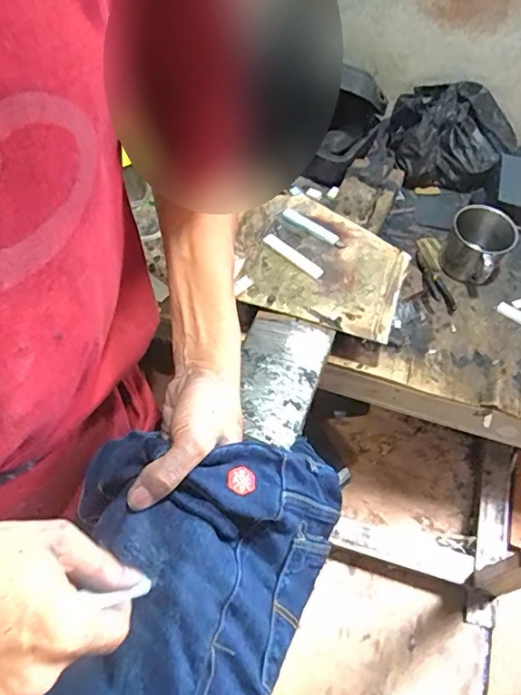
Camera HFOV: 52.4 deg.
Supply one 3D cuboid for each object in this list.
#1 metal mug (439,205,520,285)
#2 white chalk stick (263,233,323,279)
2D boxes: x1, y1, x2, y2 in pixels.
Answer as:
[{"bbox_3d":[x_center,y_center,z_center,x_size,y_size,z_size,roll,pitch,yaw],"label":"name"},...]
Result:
[{"bbox_3d":[0.296,-0.140,0.725,0.081,0.078,0.083,33,61,19],"label":"metal mug"},{"bbox_3d":[0.041,-0.117,0.668,0.093,0.007,0.015,40,63,22],"label":"white chalk stick"}]

